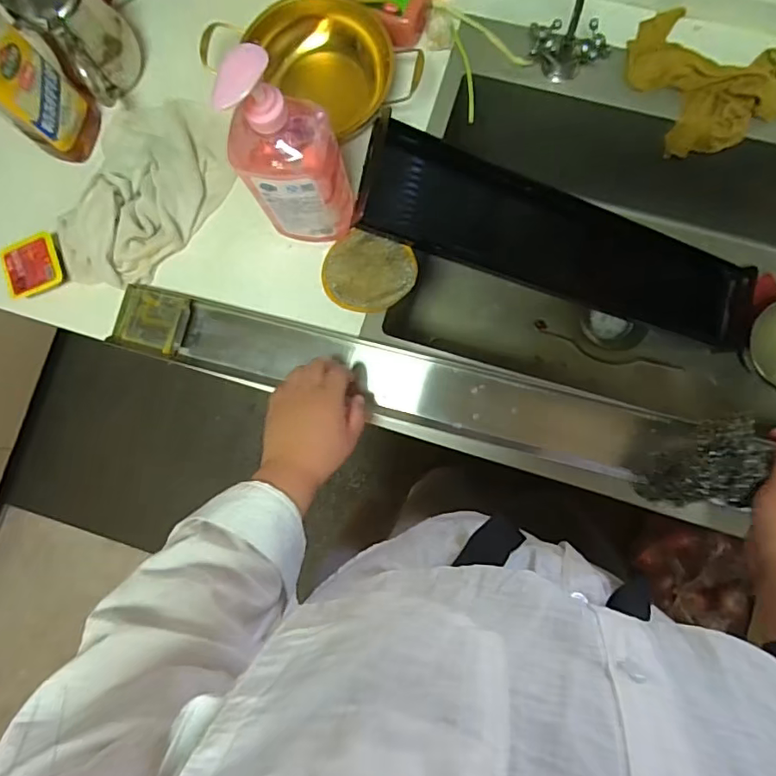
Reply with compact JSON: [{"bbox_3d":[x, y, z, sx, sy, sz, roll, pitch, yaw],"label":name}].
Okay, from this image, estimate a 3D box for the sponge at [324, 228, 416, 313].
[{"bbox_3d":[-0.024,-0.138,0.639,0.107,0.013,0.094,20,85,6],"label":"sponge"}]

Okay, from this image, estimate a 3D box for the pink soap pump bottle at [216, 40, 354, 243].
[{"bbox_3d":[-0.096,-0.216,0.519,0.096,0.264,0.059,-6,83,4],"label":"pink soap pump bottle"}]

